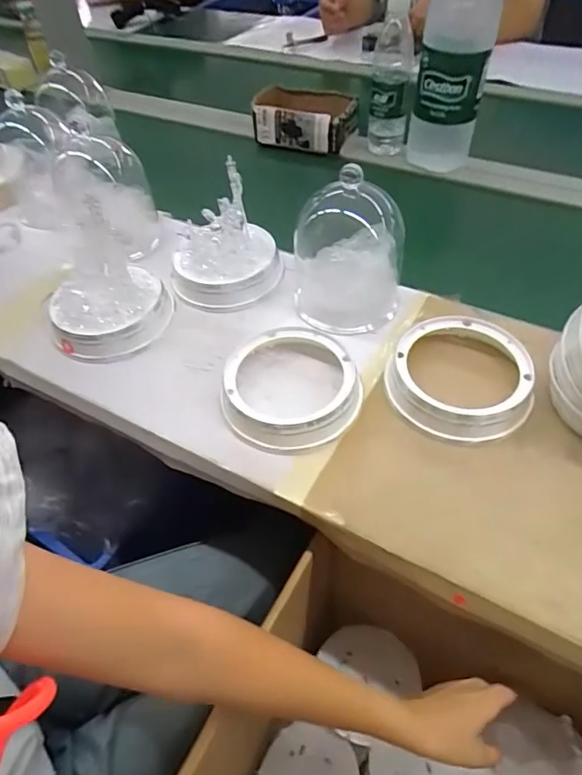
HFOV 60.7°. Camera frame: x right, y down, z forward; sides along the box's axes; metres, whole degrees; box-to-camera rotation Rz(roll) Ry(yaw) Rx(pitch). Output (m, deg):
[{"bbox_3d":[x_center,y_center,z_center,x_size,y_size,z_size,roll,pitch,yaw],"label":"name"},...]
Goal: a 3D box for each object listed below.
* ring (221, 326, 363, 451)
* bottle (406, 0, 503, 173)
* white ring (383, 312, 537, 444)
[{"bbox_3d":[0.003,-0.001,0.531,0.141,0.038,0.144,-2,51,3],"label":"ring"},{"bbox_3d":[0.238,-0.478,0.728,0.100,0.307,0.088,12,53,13],"label":"bottle"},{"bbox_3d":[0.176,-0.013,0.526,0.144,0.038,0.146,-2,51,3],"label":"white ring"}]

